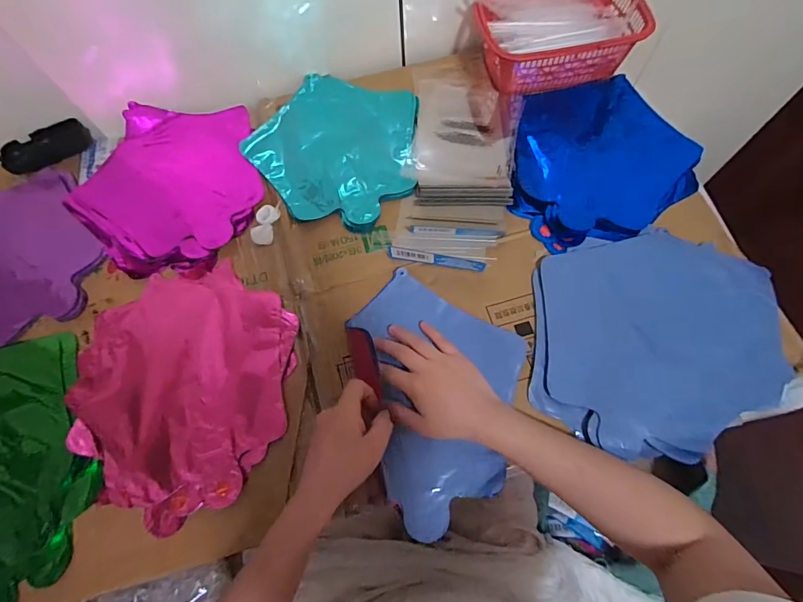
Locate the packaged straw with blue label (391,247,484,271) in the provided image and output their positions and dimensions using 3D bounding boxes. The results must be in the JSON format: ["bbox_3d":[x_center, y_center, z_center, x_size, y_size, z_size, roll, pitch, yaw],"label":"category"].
[{"bbox_3d":[0.040,-0.048,0.482,0.111,0.018,0.006,8,33,7],"label":"packaged straw with blue label"}]

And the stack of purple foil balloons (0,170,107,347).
[{"bbox_3d":[-0.496,-0.051,0.521,0.221,0.013,0.222,-28,70,-8],"label":"stack of purple foil balloons"}]

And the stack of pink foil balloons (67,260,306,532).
[{"bbox_3d":[-0.238,0.082,0.453,0.242,0.009,0.244,28,73,13],"label":"stack of pink foil balloons"}]

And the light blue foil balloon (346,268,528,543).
[{"bbox_3d":[0.049,0.091,0.452,0.177,0.021,0.260,-17,69,-4],"label":"light blue foil balloon"}]

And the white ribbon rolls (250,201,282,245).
[{"bbox_3d":[-0.170,-0.099,0.525,0.028,0.013,0.056,11,70,7],"label":"white ribbon rolls"}]

